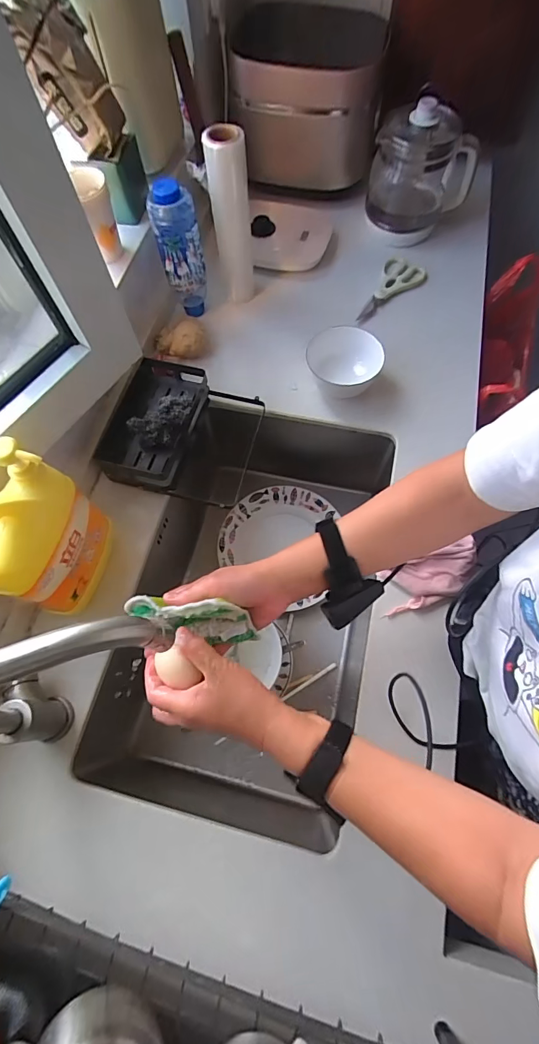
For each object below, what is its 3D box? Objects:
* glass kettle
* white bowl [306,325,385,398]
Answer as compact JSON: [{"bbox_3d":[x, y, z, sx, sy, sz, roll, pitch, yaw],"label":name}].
[{"bbox_3d":[0.294,-0.695,0.809,0.186,0.199,0.132,-40,72,-14],"label":"glass kettle"},{"bbox_3d":[0.135,-0.269,0.711,0.108,0.076,0.114,0,67,1],"label":"white bowl"}]

